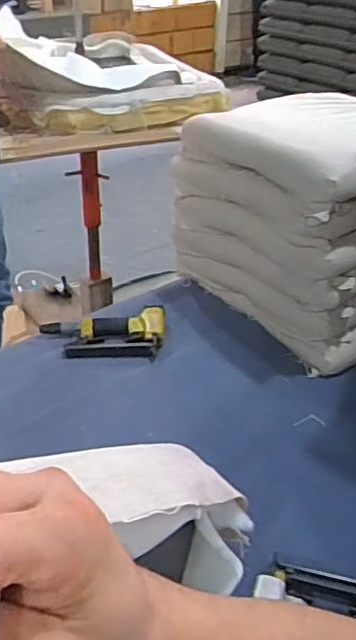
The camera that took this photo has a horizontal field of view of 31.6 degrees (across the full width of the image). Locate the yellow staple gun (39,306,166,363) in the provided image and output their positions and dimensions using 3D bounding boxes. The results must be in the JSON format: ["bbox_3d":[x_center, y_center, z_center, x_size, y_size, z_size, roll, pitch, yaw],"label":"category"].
[{"bbox_3d":[-0.153,0.024,1.271,0.246,0.058,0.112,3,34,2],"label":"yellow staple gun"}]

